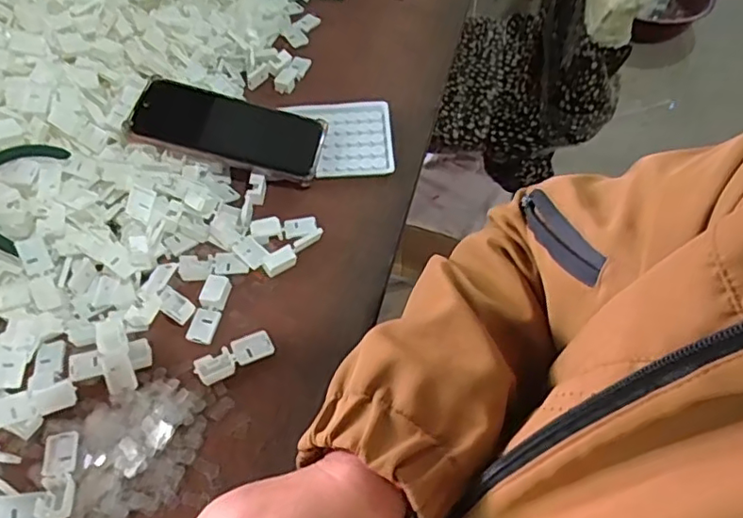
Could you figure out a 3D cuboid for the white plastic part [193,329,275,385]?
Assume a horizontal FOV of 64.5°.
[{"bbox_3d":[-0.099,0.071,0.427,0.056,0.009,0.021,-26,58,-17],"label":"white plastic part"}]

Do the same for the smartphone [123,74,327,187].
[{"bbox_3d":[-0.126,-0.121,0.533,0.164,0.016,0.087,15,51,-6],"label":"smartphone"}]

